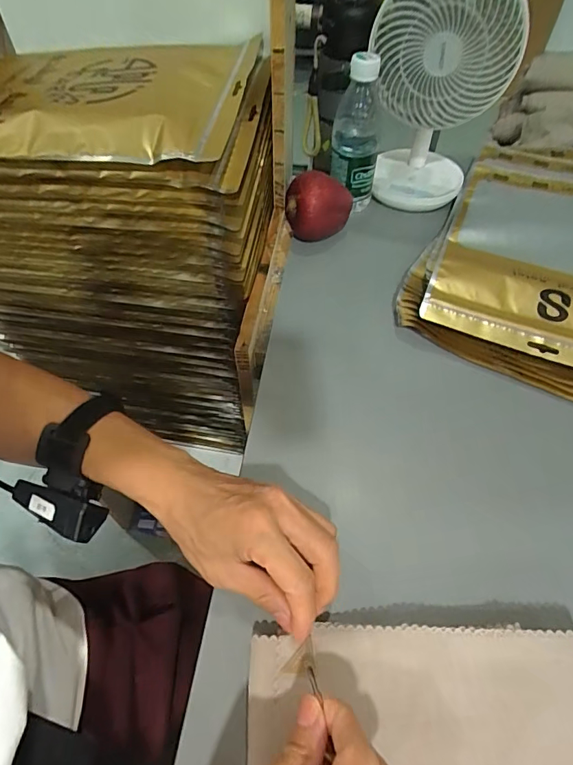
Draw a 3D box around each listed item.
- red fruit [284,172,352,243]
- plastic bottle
[{"bbox_3d":[0.041,-0.212,0.547,0.083,0.075,0.070,-1,54,-1],"label":"red fruit"},{"bbox_3d":[0.086,-0.305,0.547,0.060,0.167,0.057,5,54,4],"label":"plastic bottle"}]

